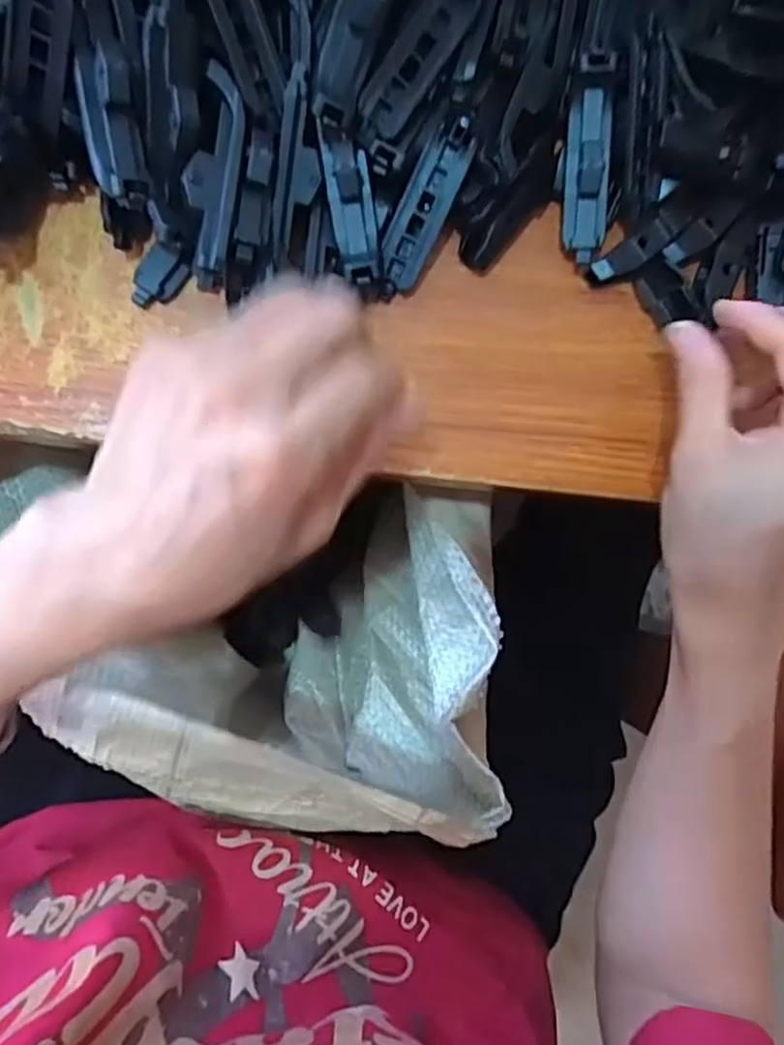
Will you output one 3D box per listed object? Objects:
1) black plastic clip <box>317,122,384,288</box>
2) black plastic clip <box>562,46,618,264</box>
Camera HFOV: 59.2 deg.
[{"bbox_3d":[-0.014,-0.122,0.269,0.018,0.015,0.056,-15,111,-7],"label":"black plastic clip"},{"bbox_3d":[0.081,-0.149,0.284,0.017,0.011,0.076,-2,108,-7],"label":"black plastic clip"}]

